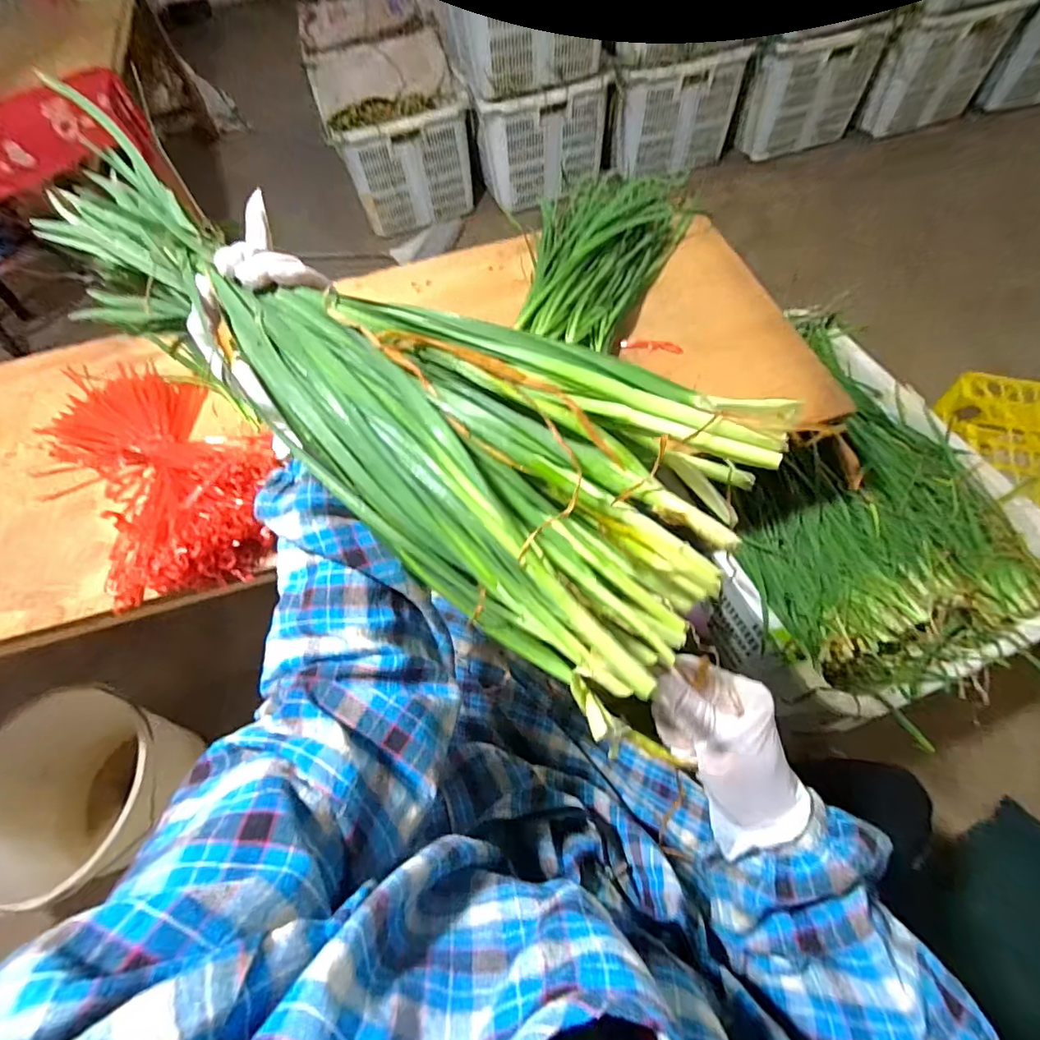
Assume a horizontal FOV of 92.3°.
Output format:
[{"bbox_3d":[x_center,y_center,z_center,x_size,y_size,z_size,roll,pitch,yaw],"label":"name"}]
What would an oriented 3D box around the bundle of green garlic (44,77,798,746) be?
[{"bbox_3d":[-0.095,-0.080,0.290,0.456,0.101,0.147,31,72,11],"label":"bundle of green garlic"}]

